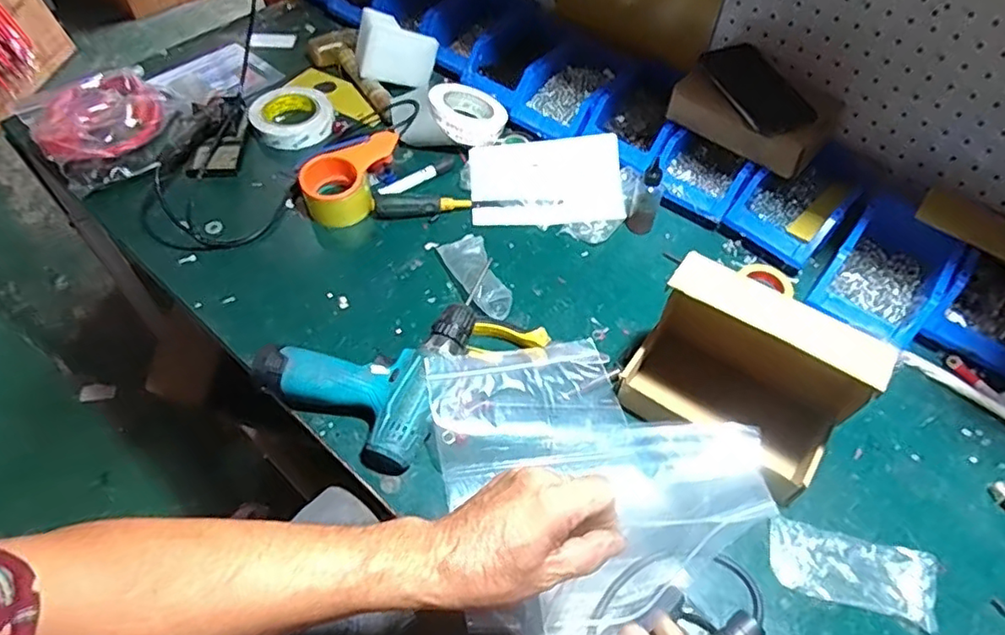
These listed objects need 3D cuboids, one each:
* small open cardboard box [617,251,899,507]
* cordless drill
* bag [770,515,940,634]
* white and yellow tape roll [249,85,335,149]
[{"bbox_3d":[0.234,0.062,0.595,0.195,0.186,0.119,30,58,18],"label":"small open cardboard box"},{"bbox_3d":[-0.125,0.029,0.656,0.190,0.058,0.233,26,57,16],"label":"cordless drill"},{"bbox_3d":[0.321,0.232,0.549,0.142,0.014,0.065,14,55,8],"label":"bag"},{"bbox_3d":[-0.322,-0.310,0.916,0.116,0.033,0.132,-21,58,-17],"label":"white and yellow tape roll"}]

